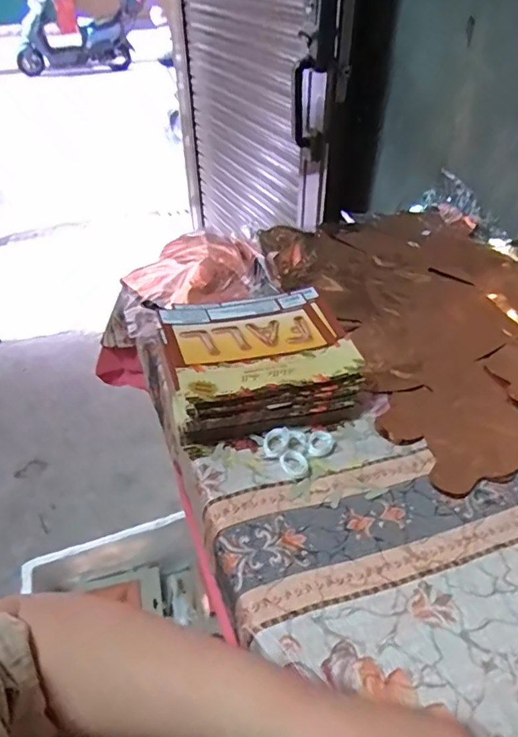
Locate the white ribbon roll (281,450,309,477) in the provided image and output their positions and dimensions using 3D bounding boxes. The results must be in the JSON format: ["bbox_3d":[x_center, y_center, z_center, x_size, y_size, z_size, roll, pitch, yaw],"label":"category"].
[{"bbox_3d":[0.038,0.100,0.513,0.028,0.008,0.028,-1,42,0],"label":"white ribbon roll"}]

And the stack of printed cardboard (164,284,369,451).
[{"bbox_3d":[0.002,-0.011,0.589,0.226,0.081,0.187,-10,42,-10],"label":"stack of printed cardboard"}]

